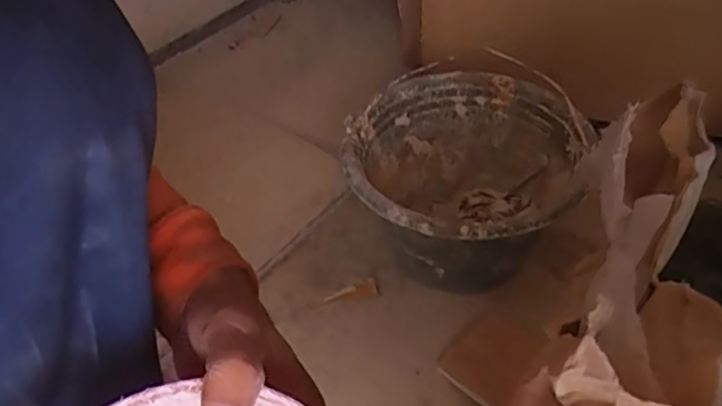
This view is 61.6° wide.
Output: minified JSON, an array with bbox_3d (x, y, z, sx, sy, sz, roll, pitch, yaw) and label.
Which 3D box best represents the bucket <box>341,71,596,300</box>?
[{"bbox_3d":[0.111,-0.014,0.678,0.232,0.162,0.254,-3,45,3],"label":"bucket"}]

